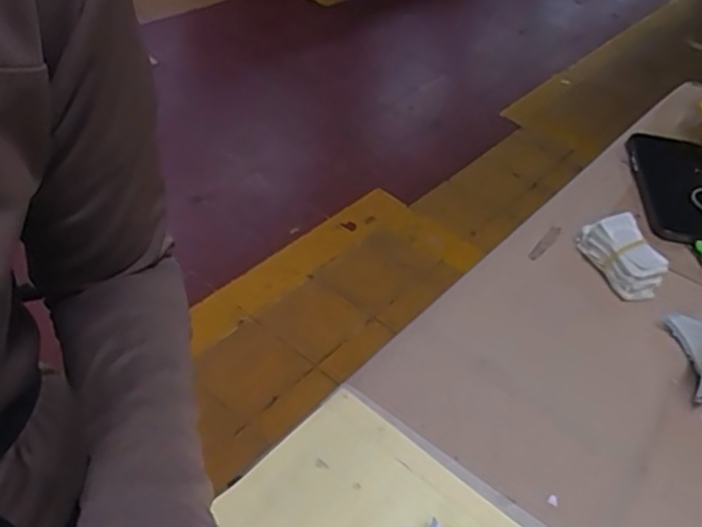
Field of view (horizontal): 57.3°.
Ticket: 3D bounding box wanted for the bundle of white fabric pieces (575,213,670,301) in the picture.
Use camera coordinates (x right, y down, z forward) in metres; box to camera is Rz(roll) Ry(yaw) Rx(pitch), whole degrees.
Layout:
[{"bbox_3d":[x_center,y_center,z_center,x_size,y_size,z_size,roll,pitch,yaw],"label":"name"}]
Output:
[{"bbox_3d":[0.224,-0.010,0.528,0.036,0.040,0.074,-10,46,-18],"label":"bundle of white fabric pieces"}]

